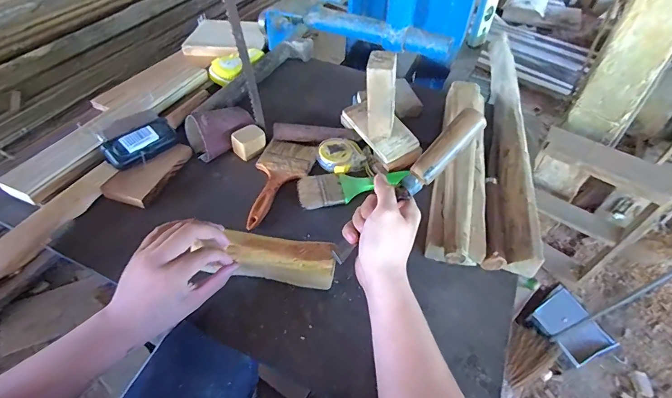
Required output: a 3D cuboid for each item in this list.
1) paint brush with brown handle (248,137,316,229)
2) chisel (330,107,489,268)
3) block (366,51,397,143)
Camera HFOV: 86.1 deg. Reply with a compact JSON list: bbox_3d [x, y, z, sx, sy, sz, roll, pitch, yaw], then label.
[{"bbox_3d":[-0.097,-0.031,0.572,0.087,0.014,0.188,16,49,12],"label":"paint brush with brown handle"},{"bbox_3d":[0.083,-0.013,0.419,0.232,0.020,0.027,-46,59,4],"label":"chisel"},{"bbox_3d":[0.069,-0.150,0.555,0.044,0.139,0.040,8,52,7],"label":"block"}]

